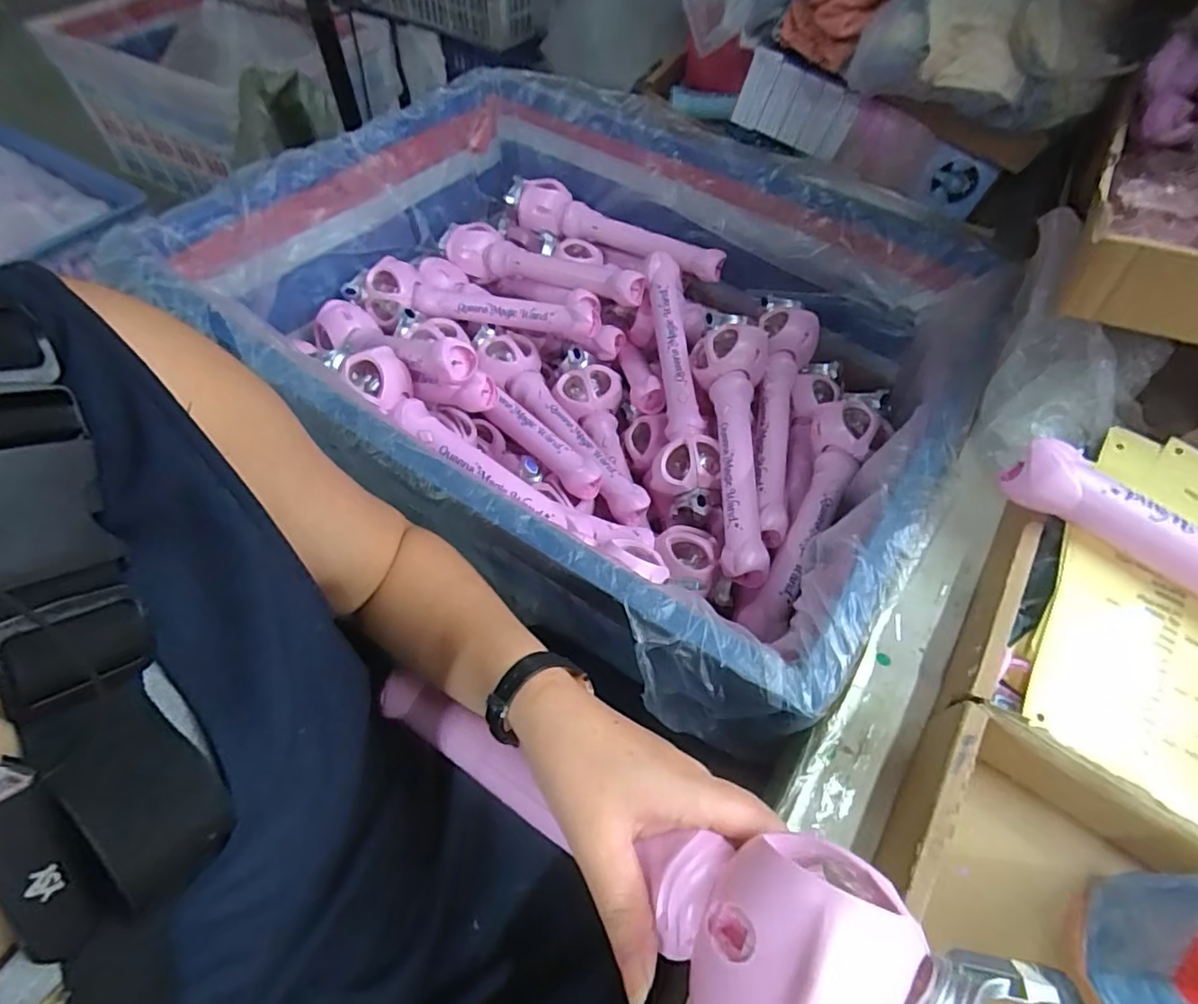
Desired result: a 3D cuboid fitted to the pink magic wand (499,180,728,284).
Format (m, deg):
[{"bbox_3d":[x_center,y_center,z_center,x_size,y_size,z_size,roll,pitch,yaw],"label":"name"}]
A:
[{"bbox_3d":[0.019,-0.407,0.864,0.346,0.063,0.059,19,57,10],"label":"pink magic wand"}]

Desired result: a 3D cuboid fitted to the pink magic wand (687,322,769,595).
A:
[{"bbox_3d":[0.148,-0.074,0.668,0.084,0.072,0.336,7,56,2],"label":"pink magic wand"}]

